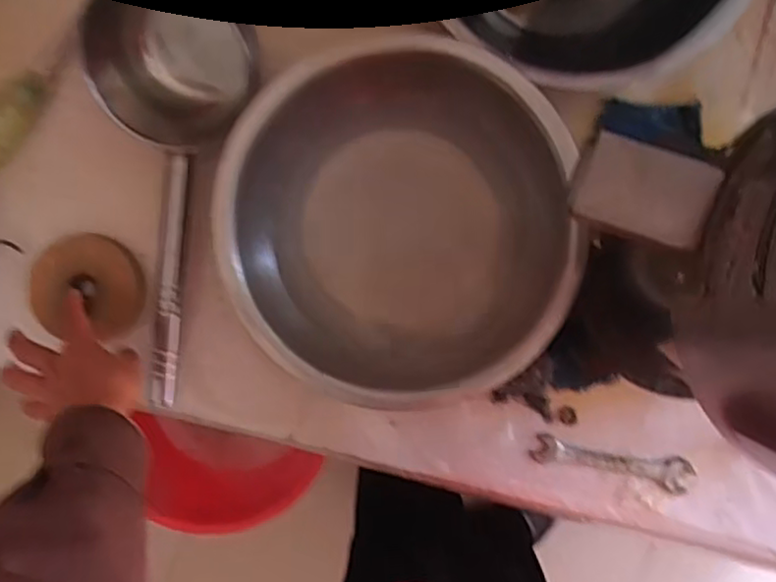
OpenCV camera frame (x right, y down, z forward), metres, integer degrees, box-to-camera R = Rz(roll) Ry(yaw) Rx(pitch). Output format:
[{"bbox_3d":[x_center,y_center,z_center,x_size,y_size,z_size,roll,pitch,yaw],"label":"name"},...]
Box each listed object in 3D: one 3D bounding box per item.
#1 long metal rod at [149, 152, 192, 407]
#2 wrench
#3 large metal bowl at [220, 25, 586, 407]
[{"bbox_3d":[-0.203,-0.008,0.619,0.024,0.015,0.232,6,94,-1],"label":"long metal rod"},{"bbox_3d":[0.224,0.168,0.663,0.158,0.007,0.034,14,94,-1],"label":"wrench"},{"bbox_3d":[0.012,-0.056,0.608,0.322,0.088,0.291,25,93,-2],"label":"large metal bowl"}]

